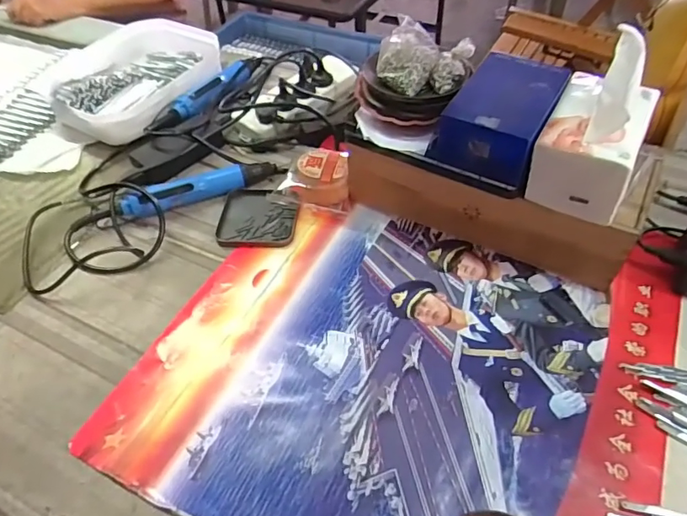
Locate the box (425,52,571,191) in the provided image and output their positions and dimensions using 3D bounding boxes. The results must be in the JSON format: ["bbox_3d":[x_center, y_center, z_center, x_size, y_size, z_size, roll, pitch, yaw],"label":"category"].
[{"bbox_3d":[0.164,-0.151,0.534,0.101,0.075,0.135,22,55,21],"label":"box"}]

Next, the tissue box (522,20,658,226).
[{"bbox_3d":[0.253,-0.133,0.494,0.091,0.132,0.135,22,55,21],"label":"tissue box"}]

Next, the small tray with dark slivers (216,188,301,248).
[{"bbox_3d":[-0.113,-0.056,0.674,0.104,0.010,0.105,1,50,5],"label":"small tray with dark slivers"}]

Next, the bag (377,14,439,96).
[{"bbox_3d":[0.069,-0.222,0.540,0.065,0.054,0.079,3,50,7],"label":"bag"}]

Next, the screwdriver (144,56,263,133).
[{"bbox_3d":[-0.210,-0.266,0.805,0.043,0.033,0.254,26,56,23],"label":"screwdriver"}]

